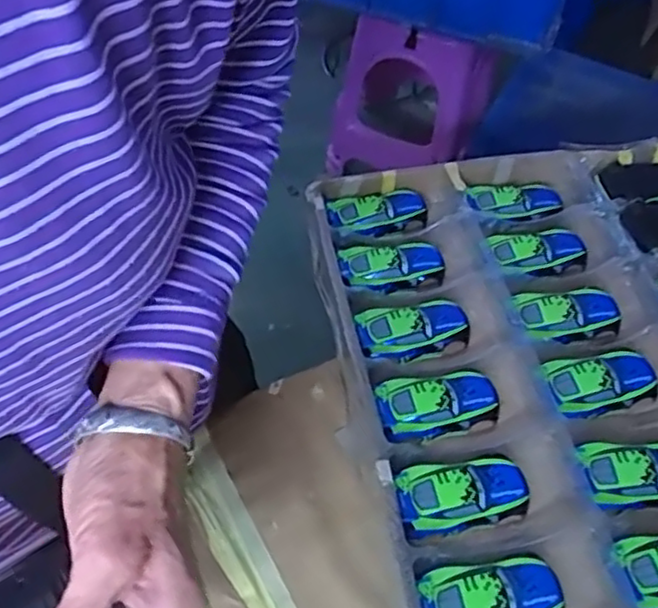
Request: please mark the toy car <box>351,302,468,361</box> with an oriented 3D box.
[{"bbox_3d":[0.078,0.024,0.638,0.104,0.026,0.053,-8,55,-12],"label":"toy car"}]

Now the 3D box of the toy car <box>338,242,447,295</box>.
[{"bbox_3d":[0.062,-0.038,0.690,0.106,0.025,0.059,-7,54,-11],"label":"toy car"}]

